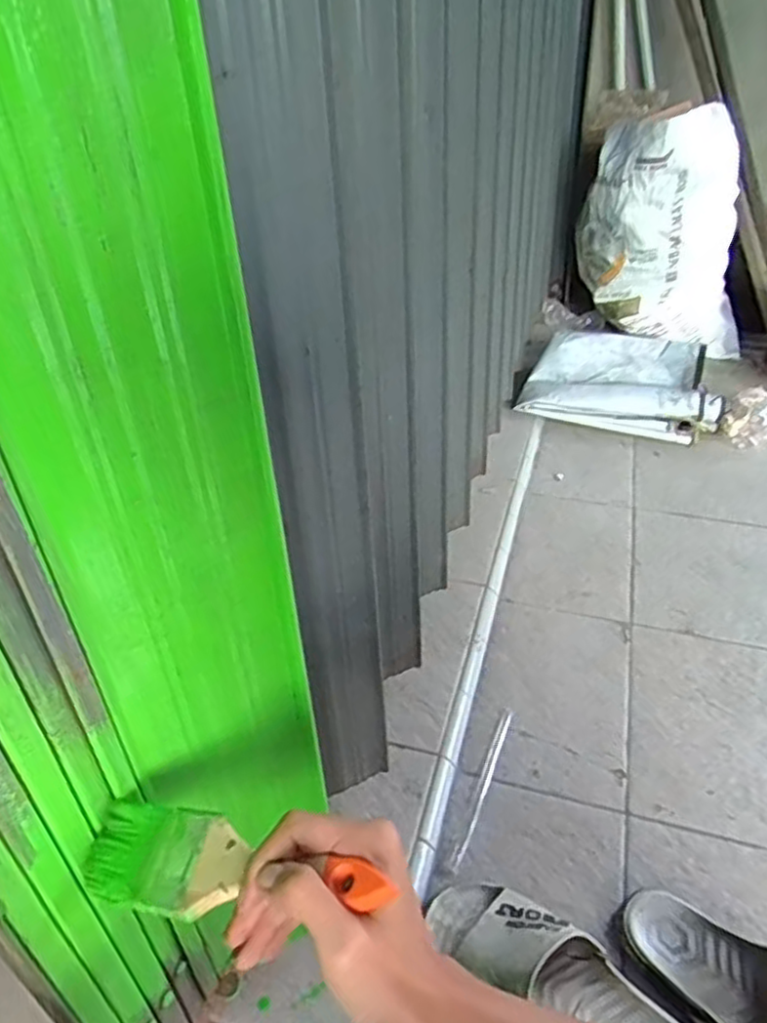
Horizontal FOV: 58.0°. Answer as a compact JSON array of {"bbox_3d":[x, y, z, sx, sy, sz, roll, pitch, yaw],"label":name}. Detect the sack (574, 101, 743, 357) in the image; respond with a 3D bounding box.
[{"bbox_3d":[0.607,-0.609,1.498,0.375,0.438,0.194,12,37,21],"label":"sack"}]

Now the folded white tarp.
[{"bbox_3d":[0.505,-0.264,1.469,0.387,0.141,0.241,11,36,19],"label":"folded white tarp"}]

